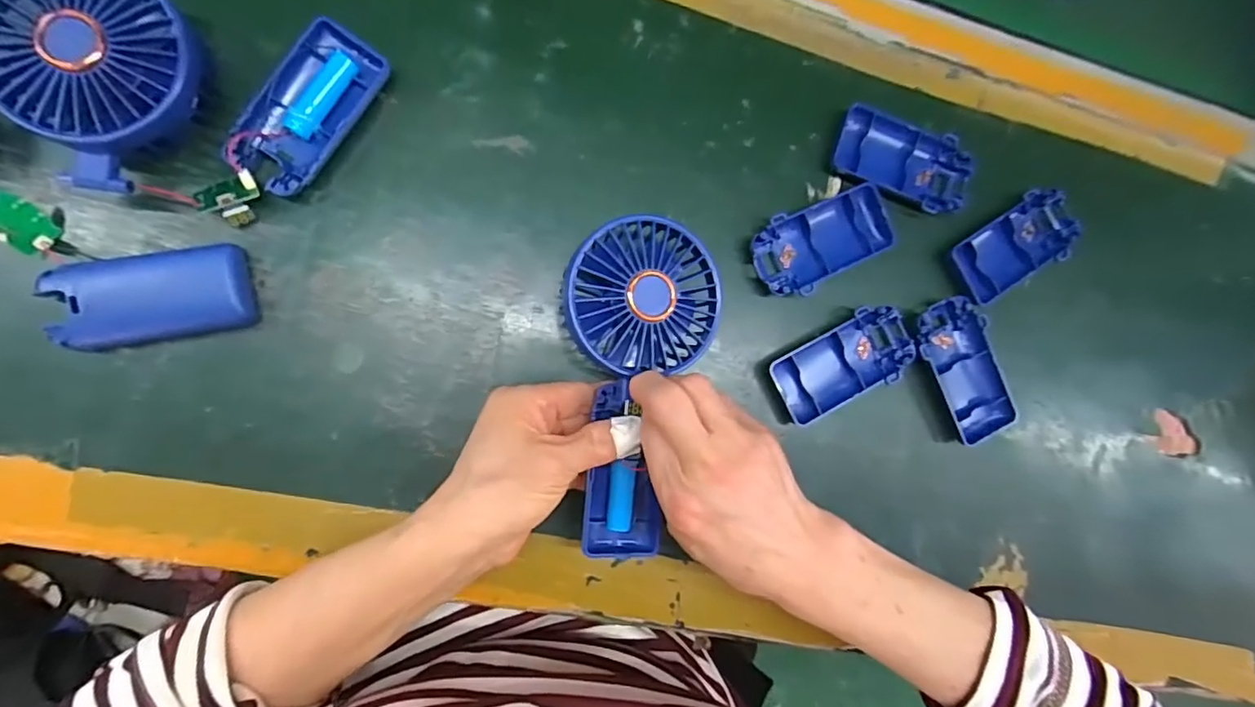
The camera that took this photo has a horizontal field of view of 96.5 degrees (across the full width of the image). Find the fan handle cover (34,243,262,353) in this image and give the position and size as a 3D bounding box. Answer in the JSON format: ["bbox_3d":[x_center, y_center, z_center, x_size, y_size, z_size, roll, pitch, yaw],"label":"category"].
[{"bbox_3d":[-0.244,-0.029,0.290,0.090,0.015,0.046,-10,91,-10],"label":"fan handle cover"}]

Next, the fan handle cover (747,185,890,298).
[{"bbox_3d":[0.123,-0.072,0.358,0.094,0.018,0.047,-29,94,-9],"label":"fan handle cover"}]

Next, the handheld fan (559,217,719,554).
[{"bbox_3d":[0.003,0.020,0.307,0.083,0.029,0.183,5,97,-10],"label":"handheld fan"}]

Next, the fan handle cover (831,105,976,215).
[{"bbox_3d":[0.180,-0.126,0.366,0.090,0.016,0.050,24,86,-9],"label":"fan handle cover"}]

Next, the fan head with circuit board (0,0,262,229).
[{"bbox_3d":[-0.246,-0.123,0.278,0.083,0.049,0.125,-27,94,-9],"label":"fan head with circuit board"}]

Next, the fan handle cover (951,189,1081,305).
[{"bbox_3d":[0.262,-0.074,0.384,0.092,0.019,0.048,-28,94,-9],"label":"fan handle cover"}]

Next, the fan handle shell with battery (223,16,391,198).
[{"bbox_3d":[-0.174,-0.133,0.306,0.047,0.018,0.093,34,84,-8],"label":"fan handle shell with battery"}]

